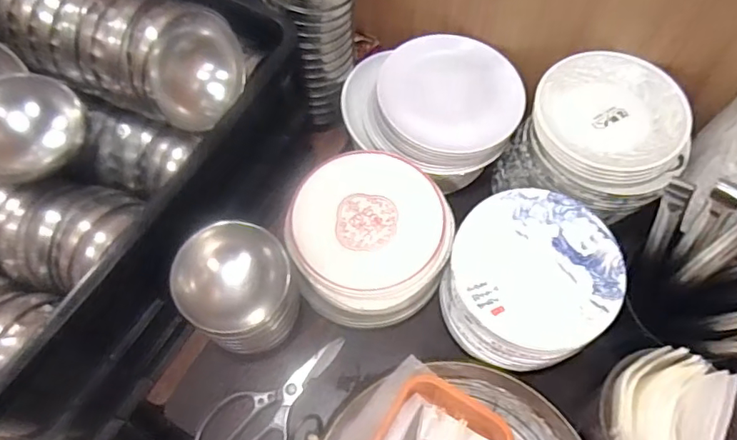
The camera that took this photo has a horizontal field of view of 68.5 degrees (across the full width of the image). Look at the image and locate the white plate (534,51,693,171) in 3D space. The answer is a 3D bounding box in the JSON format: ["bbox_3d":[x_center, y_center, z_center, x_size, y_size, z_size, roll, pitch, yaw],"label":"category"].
[{"bbox_3d":[0.273,-0.124,0.608,0.162,0.025,0.146,38,70,17],"label":"white plate"}]

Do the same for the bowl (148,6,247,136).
[{"bbox_3d":[-0.173,-0.151,0.531,0.046,0.102,0.104,33,72,32],"label":"bowl"}]

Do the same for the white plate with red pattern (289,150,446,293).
[{"bbox_3d":[0.000,-0.002,0.635,0.170,0.024,0.163,0,64,0],"label":"white plate with red pattern"}]

